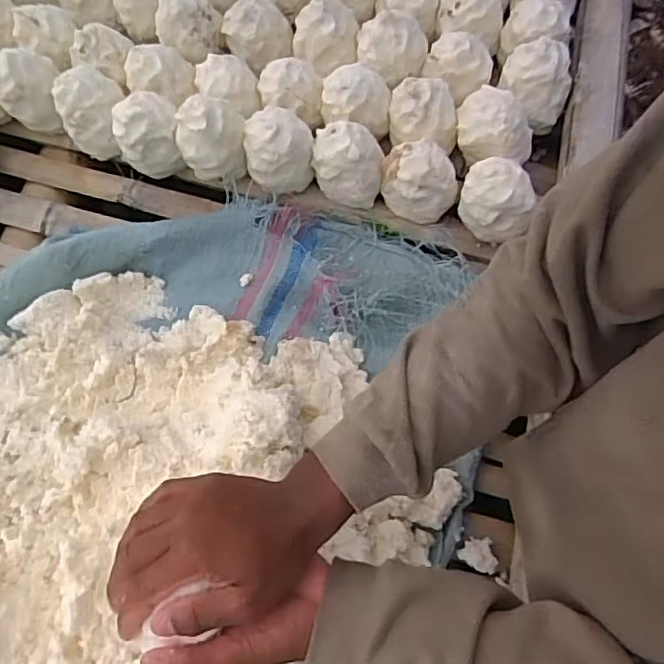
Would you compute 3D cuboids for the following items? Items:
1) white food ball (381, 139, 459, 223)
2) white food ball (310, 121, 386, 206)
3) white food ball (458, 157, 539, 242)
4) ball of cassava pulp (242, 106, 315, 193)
[{"bbox_3d":[0.109,-0.190,0.729,0.082,0.078,0.090,-1,71,2],"label":"white food ball"},{"bbox_3d":[0.020,-0.210,0.731,0.087,0.081,0.075,6,72,5],"label":"white food ball"},{"bbox_3d":[0.199,-0.160,0.711,0.083,0.084,0.068,11,72,6],"label":"white food ball"},{"bbox_3d":[-0.067,-0.231,0.724,0.087,0.071,0.068,-11,71,-1],"label":"ball of cassava pulp"}]

